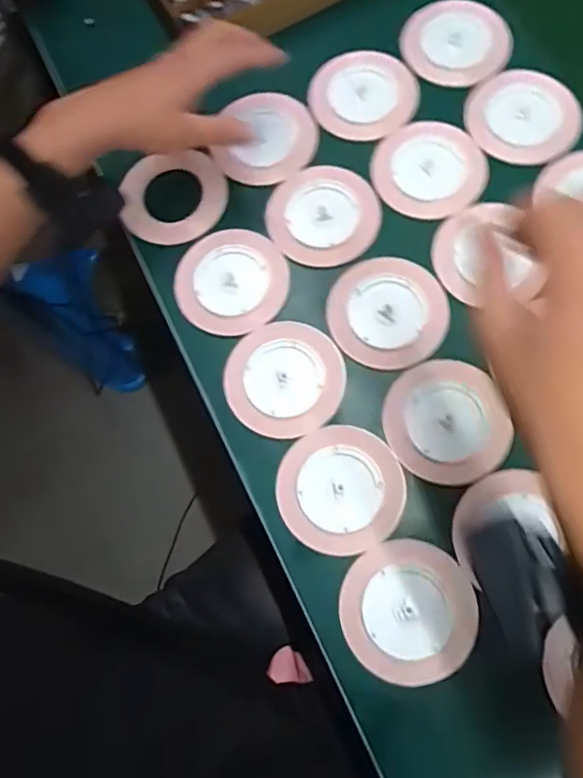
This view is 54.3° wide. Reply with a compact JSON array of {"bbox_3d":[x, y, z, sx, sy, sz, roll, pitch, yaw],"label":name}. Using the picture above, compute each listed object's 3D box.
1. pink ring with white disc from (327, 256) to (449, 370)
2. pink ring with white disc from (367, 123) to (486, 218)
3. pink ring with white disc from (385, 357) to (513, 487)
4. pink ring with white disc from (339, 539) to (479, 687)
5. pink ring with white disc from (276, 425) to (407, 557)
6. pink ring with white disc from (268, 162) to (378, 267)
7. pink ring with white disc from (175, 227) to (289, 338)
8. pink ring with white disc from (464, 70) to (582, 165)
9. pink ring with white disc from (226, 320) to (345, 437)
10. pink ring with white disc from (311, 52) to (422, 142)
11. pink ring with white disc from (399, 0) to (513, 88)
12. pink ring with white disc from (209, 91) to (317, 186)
[{"bbox_3d":[0.085,-0.068,0.495,0.098,0.009,0.100,-1,75,4],"label":"pink ring with white disc"},{"bbox_3d":[0.129,-0.207,0.526,0.099,0.015,0.097,-1,75,4],"label":"pink ring with white disc"},{"bbox_3d":[0.126,0.027,0.465,0.093,0.013,0.099,-1,75,4],"label":"pink ring with white disc"},{"bbox_3d":[0.089,0.168,0.431,0.098,0.008,0.099,-1,75,4],"label":"pink ring with white disc"},{"bbox_3d":[0.040,0.081,0.459,0.098,0.013,0.098,-1,75,4],"label":"pink ring with white disc"},{"bbox_3d":[0.030,-0.163,0.524,0.098,0.005,0.100,-1,75,4],"label":"pink ring with white disc"},{"bbox_3d":[-0.053,-0.097,0.514,0.093,0.008,0.102,-1,75,4],"label":"pink ring with white disc"},{"bbox_3d":[0.216,-0.256,0.531,0.097,0.016,0.097,-1,75,4],"label":"pink ring with white disc"},{"bbox_3d":[-0.005,-0.010,0.488,0.097,0.008,0.100,-1,75,4],"label":"pink ring with white disc"},{"bbox_3d":[0.071,-0.290,0.552,0.102,0.006,0.097,-1,75,4],"label":"pink ring with white disc"},{"bbox_3d":[0.163,-0.343,0.558,0.103,0.008,0.098,0,77,-1],"label":"pink ring with white disc"},{"bbox_3d":[-0.023,-0.244,0.552,0.090,0.010,0.101,12,76,7],"label":"pink ring with white disc"}]

